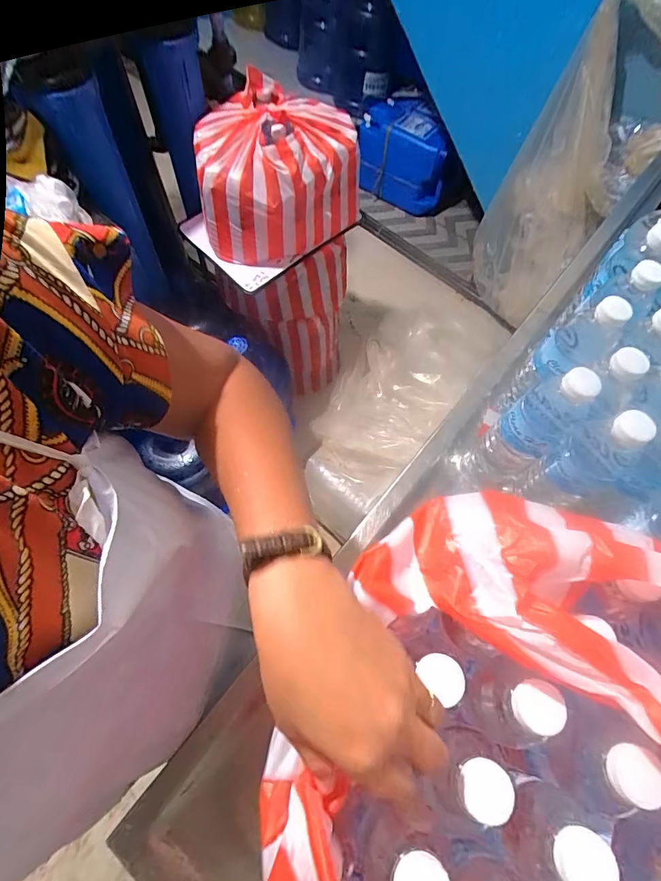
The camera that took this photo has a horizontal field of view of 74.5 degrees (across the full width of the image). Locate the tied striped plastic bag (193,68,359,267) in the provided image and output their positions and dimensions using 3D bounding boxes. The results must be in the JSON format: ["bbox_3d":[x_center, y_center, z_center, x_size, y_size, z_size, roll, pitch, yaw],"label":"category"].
[{"bbox_3d":[-0.131,-0.584,0.978,0.300,0.228,0.319,27,67,10],"label":"tied striped plastic bag"}]

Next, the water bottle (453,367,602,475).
[{"bbox_3d":[0.215,-0.015,0.486,0.071,0.206,0.063,39,69,15],"label":"water bottle"}]

